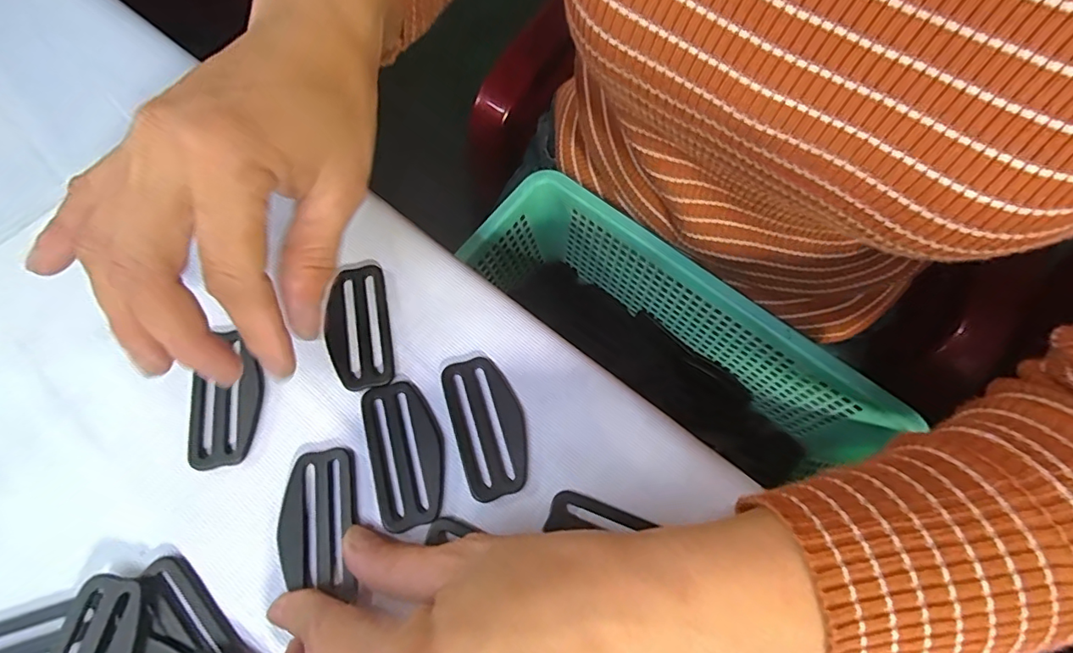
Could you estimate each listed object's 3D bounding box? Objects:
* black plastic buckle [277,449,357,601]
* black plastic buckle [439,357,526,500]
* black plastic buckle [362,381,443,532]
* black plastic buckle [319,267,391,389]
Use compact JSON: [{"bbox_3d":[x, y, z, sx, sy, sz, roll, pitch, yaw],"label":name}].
[{"bbox_3d":[-0.086,0.076,0.197,0.029,0.004,0.053,-5,70,-4],"label":"black plastic buckle"},{"bbox_3d":[-0.021,0.042,0.214,0.028,0.004,0.059,-17,73,-3],"label":"black plastic buckle"},{"bbox_3d":[-0.054,0.051,0.208,0.028,0.004,0.059,-17,73,-3],"label":"black plastic buckle"},{"bbox_3d":[-0.081,0.000,0.227,0.027,0.004,0.058,-12,72,-1],"label":"black plastic buckle"}]

